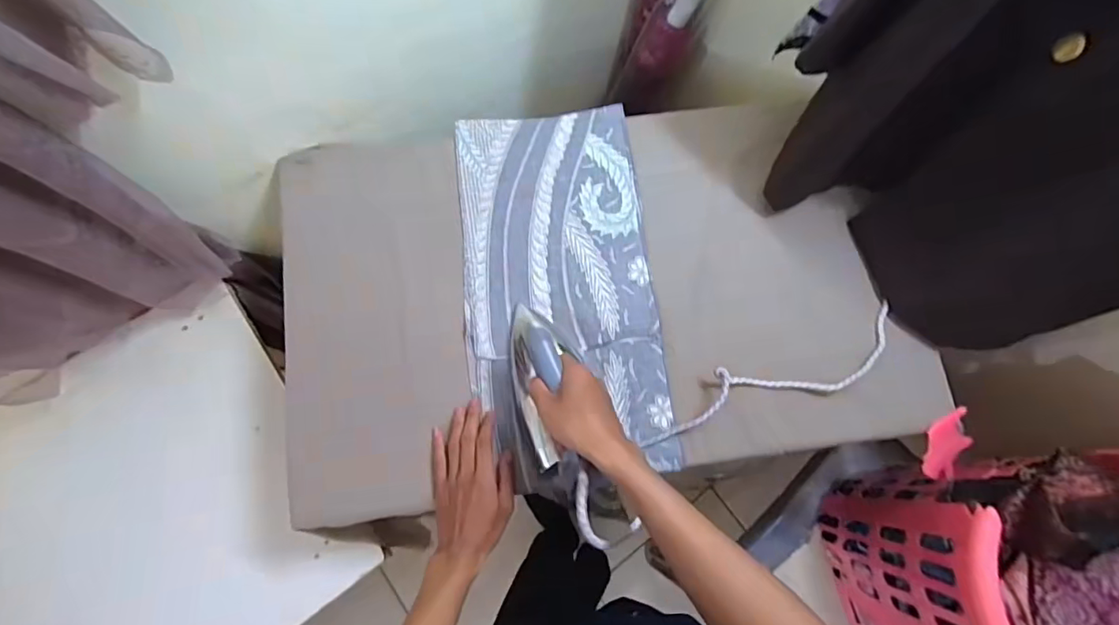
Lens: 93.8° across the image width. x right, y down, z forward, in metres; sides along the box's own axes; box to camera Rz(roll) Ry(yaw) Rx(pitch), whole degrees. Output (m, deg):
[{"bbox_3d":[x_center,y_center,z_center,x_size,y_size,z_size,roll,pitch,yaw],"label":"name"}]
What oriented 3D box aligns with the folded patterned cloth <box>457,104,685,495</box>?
[{"bbox_3d":[-0.002,-0.044,0.657,0.231,0.012,0.466,-5,74,-4],"label":"folded patterned cloth"}]

